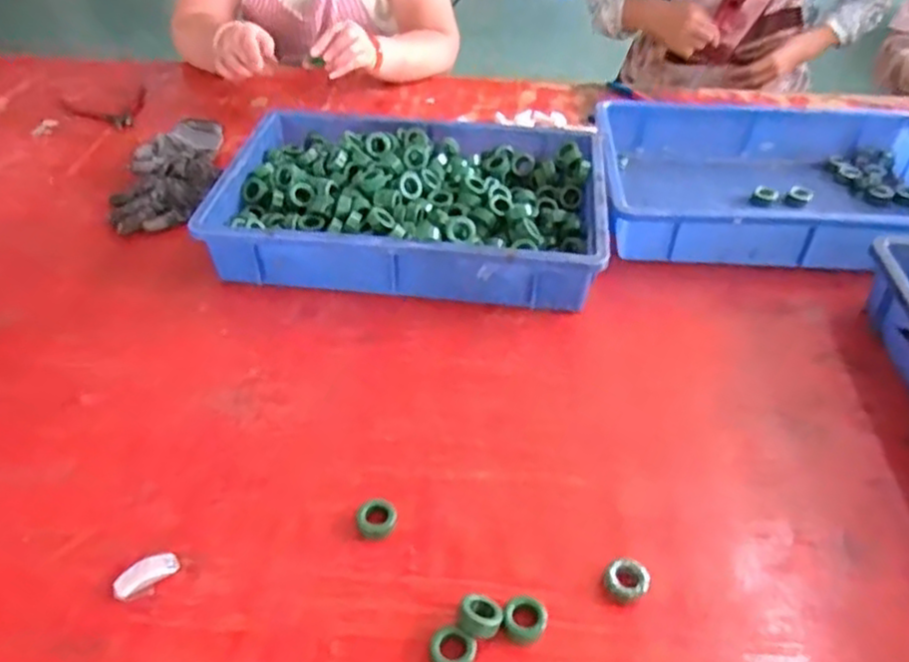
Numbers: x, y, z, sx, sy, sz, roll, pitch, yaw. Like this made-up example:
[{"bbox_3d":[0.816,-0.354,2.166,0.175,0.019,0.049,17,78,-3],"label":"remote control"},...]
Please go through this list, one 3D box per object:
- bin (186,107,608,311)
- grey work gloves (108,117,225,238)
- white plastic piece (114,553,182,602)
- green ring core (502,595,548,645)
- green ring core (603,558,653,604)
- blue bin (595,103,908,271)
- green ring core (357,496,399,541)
[{"bbox_3d":[-0.046,-0.153,0.857,0.432,0.081,0.312,6,42,6],"label":"bin"},{"bbox_3d":[-0.375,-0.215,0.955,0.117,0.036,0.251,-5,42,-7],"label":"grey work gloves"},{"bbox_3d":[-0.227,0.179,0.529,0.046,0.012,0.018,-31,51,-31],"label":"white plastic piece"},{"bbox_3d":[0.050,0.204,0.507,0.028,0.016,0.028,1,42,0],"label":"green ring core"},{"bbox_3d":[0.127,0.187,0.532,0.031,0.017,0.033,1,42,0],"label":"green ring core"},{"bbox_3d":[0.400,-0.184,0.904,0.432,0.071,0.310,4,42,3],"label":"blue bin"},{"bbox_3d":[-0.061,0.149,0.569,0.031,0.015,0.031,1,42,0],"label":"green ring core"}]

